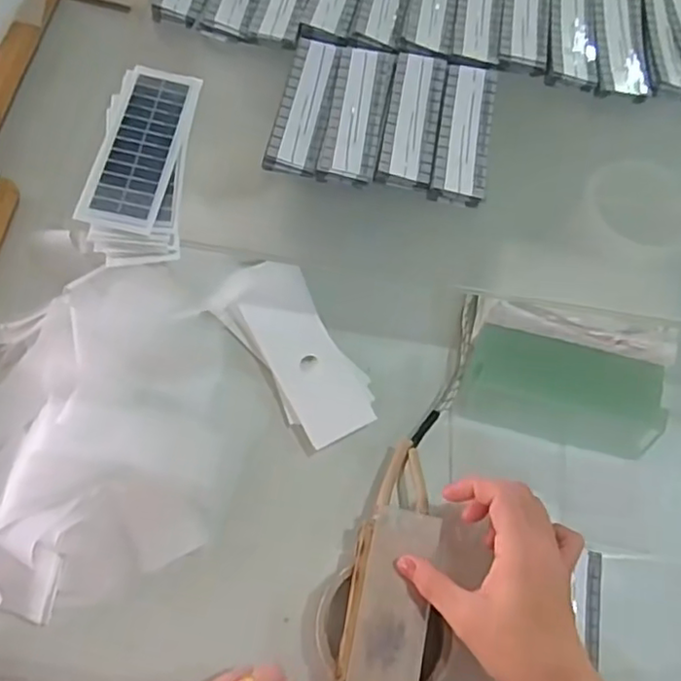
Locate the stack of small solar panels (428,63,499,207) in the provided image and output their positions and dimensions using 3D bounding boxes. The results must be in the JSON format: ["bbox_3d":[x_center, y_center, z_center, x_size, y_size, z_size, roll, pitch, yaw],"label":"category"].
[{"bbox_3d":[0.097,-0.164,0.493,0.041,0.013,0.127,10,67,3],"label":"stack of small solar panels"}]

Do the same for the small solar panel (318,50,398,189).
[{"bbox_3d":[0.014,-0.181,0.495,0.044,0.011,0.132,9,66,2],"label":"small solar panel"}]

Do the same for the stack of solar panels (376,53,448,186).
[{"bbox_3d":[0.057,-0.176,0.494,0.041,0.007,0.129,10,67,3],"label":"stack of solar panels"}]

